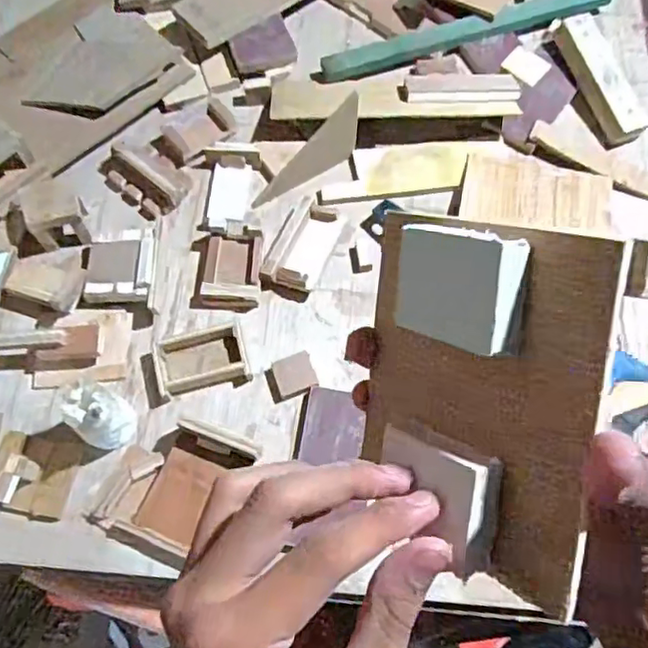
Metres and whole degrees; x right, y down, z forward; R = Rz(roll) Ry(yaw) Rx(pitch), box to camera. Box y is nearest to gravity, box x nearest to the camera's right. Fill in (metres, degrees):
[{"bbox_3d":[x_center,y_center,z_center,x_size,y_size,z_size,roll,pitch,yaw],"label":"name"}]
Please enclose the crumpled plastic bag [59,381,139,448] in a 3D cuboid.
[{"bbox_3d":[-0.265,0.106,0.734,0.062,0.093,0.064,38,73,15],"label":"crumpled plastic bag"}]

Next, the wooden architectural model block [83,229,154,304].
[{"bbox_3d":[-0.273,-0.077,0.831,0.090,0.025,0.090,-2,67,0],"label":"wooden architectural model block"}]

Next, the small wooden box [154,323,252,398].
[{"bbox_3d":[-0.157,0.046,0.808,0.113,0.033,0.076,-15,68,-5],"label":"small wooden box"}]

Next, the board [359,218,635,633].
[{"bbox_3d":[0.050,0.027,0.231,0.103,0.018,0.126,19,110,48],"label":"board"}]

